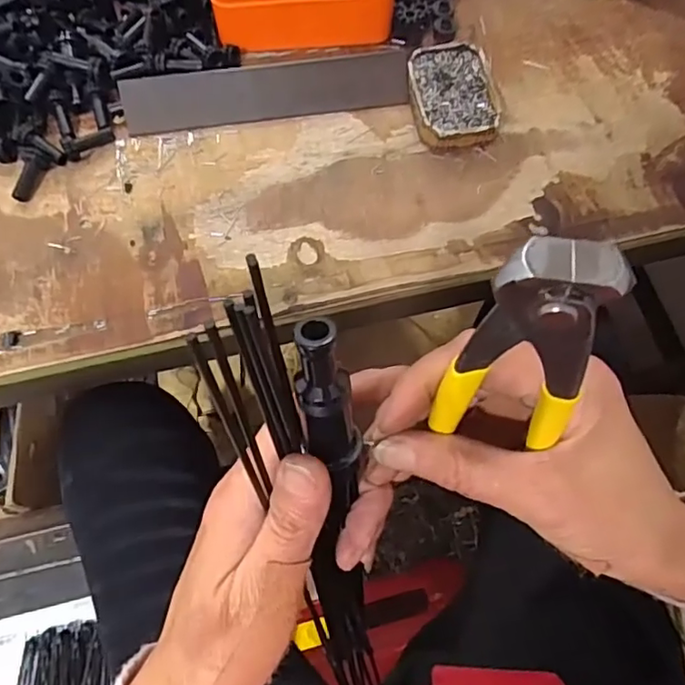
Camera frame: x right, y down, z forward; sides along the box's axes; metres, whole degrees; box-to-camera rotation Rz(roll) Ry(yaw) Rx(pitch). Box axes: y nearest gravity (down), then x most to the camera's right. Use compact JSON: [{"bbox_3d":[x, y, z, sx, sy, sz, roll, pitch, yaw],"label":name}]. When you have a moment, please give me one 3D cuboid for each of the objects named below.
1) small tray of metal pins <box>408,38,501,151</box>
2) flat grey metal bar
[{"bbox_3d":[0.085,-0.188,0.443,0.061,0.021,0.091,-10,68,-5],"label":"small tray of metal pins"},{"bbox_3d":[-0.057,-0.191,0.444,0.215,0.005,0.039,-8,109,-2],"label":"flat grey metal bar"}]

